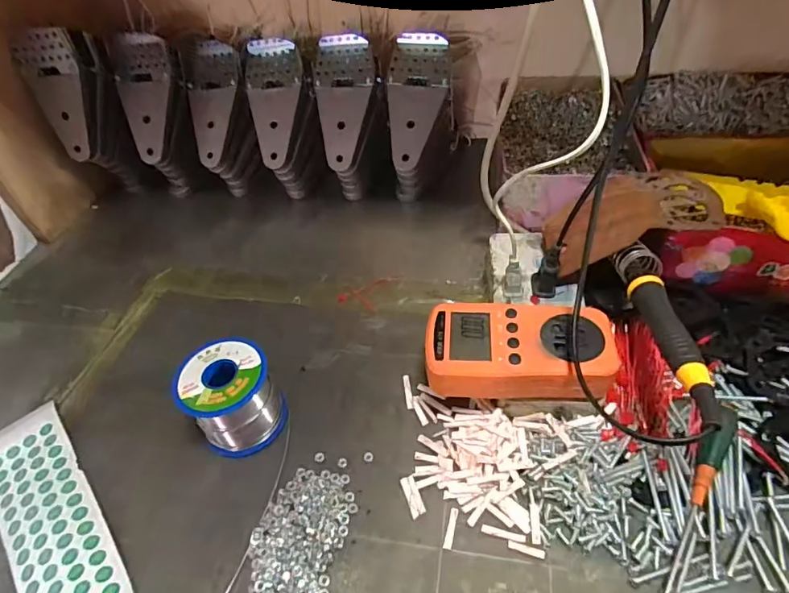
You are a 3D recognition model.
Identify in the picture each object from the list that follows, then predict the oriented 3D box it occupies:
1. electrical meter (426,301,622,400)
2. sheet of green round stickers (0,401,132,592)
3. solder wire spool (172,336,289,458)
[{"bbox_3d":[0.088,0.040,0.339,0.126,0.028,0.073,-1,47,6],"label":"electrical meter"},{"bbox_3d":[-0.244,0.157,0.335,0.059,0.011,0.212,-35,52,-25],"label":"sheet of green round stickers"},{"bbox_3d":[-0.122,0.076,0.361,0.063,0.065,0.061,-4,46,4],"label":"solder wire spool"}]

